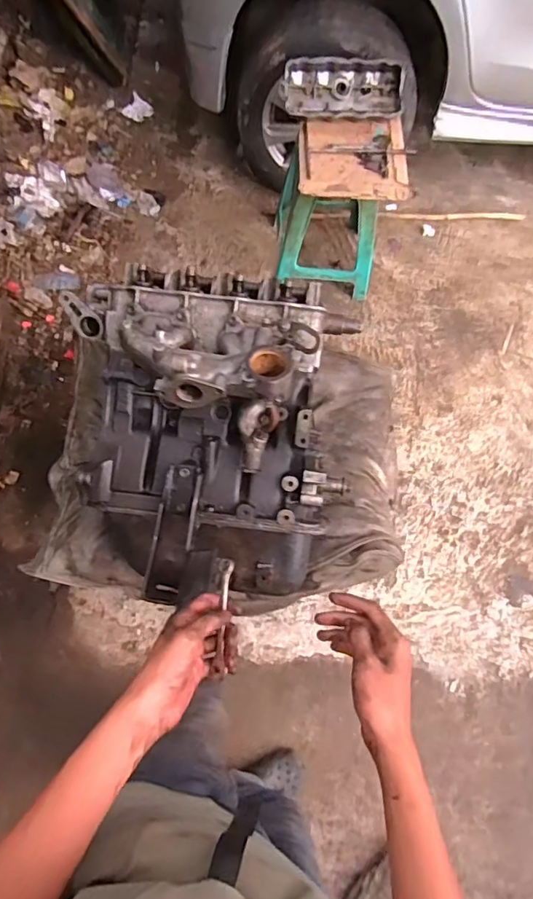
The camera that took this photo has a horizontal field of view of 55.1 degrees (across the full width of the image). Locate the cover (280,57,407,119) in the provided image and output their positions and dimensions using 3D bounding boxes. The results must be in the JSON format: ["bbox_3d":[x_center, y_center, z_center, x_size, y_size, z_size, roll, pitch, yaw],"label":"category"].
[{"bbox_3d":[0.210,-0.983,1.392,0.337,0.043,0.143,-3,105,-6],"label":"cover"}]

